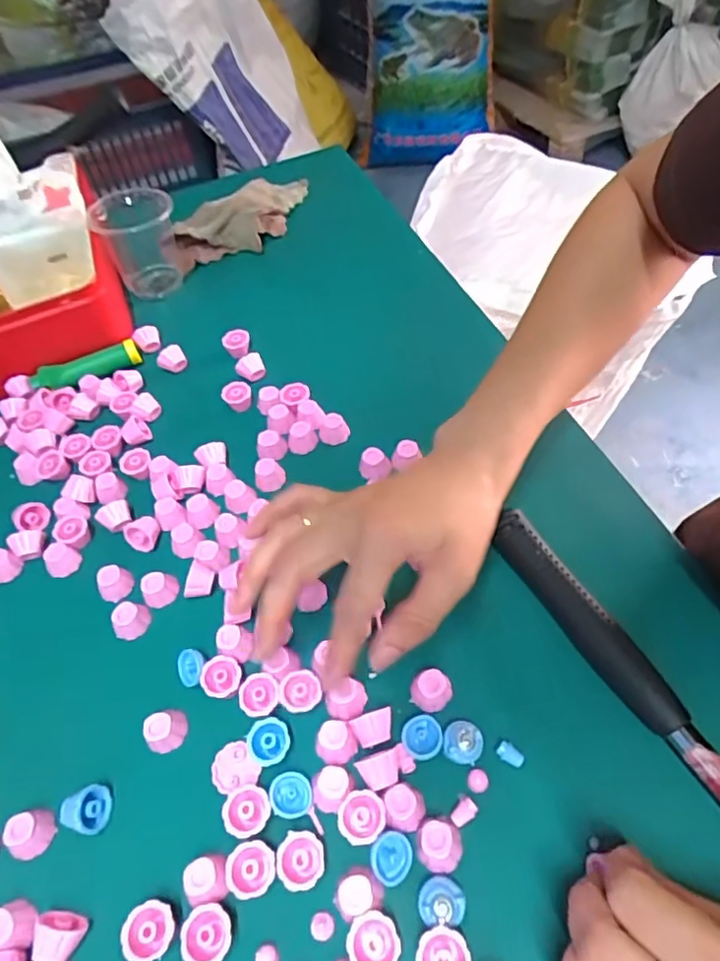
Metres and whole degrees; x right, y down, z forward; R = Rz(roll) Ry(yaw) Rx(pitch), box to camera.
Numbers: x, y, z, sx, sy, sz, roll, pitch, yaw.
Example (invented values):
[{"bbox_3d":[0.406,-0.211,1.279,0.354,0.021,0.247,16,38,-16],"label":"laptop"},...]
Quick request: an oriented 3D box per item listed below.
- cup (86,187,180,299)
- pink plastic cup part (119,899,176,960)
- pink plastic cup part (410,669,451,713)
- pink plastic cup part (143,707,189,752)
[{"bbox_3d":[-0.185,-0.202,0.503,0.070,0.075,0.057,-29,55,-15],"label":"cup"},{"bbox_3d":[-0.087,0.189,0.247,0.021,0.014,0.020,-7,53,-1],"label":"pink plastic cup part"},{"bbox_3d":[0.035,0.103,0.291,0.020,0.014,0.017,6,53,8],"label":"pink plastic cup part"},{"bbox_3d":[-0.097,0.124,0.295,0.017,0.017,0.021,29,60,23],"label":"pink plastic cup part"}]

